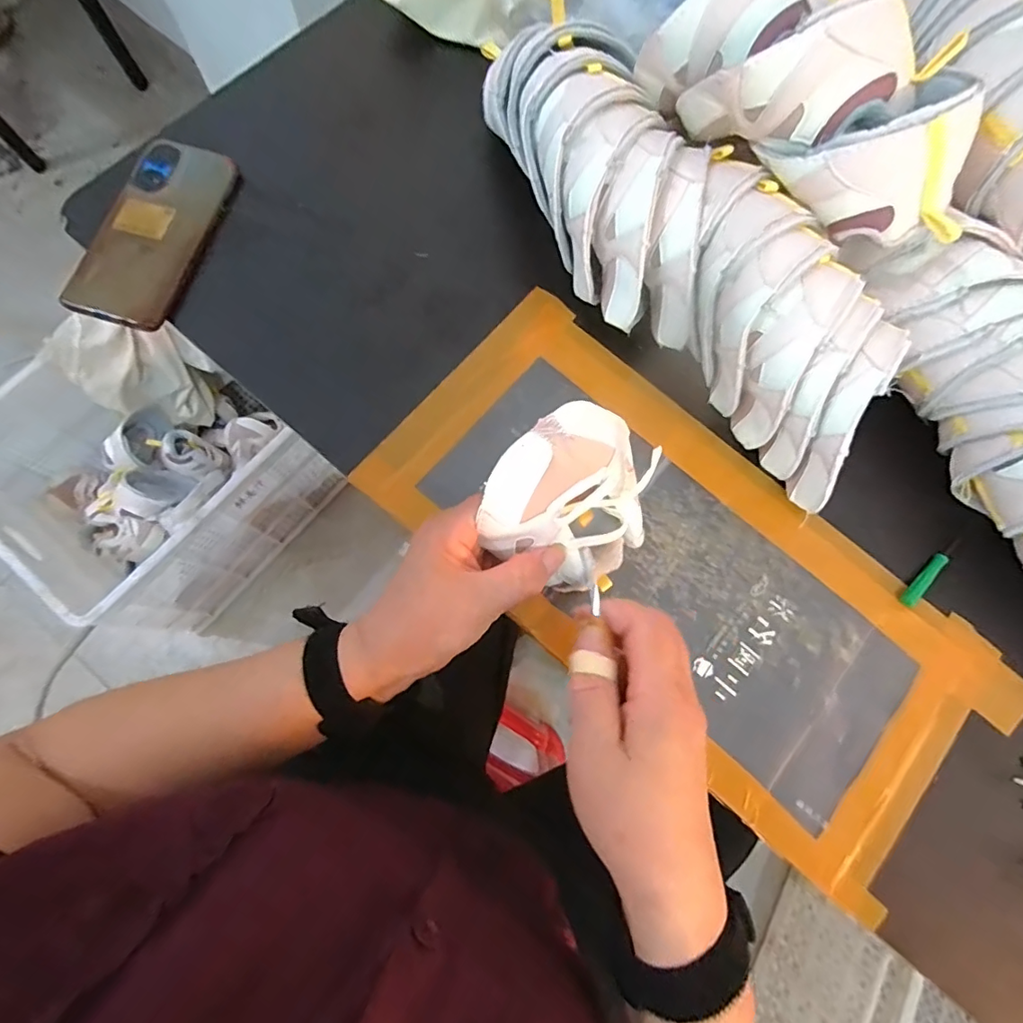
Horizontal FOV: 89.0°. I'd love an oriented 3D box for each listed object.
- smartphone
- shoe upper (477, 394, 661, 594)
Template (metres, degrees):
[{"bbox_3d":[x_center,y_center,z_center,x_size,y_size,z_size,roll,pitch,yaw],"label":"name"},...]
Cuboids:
[{"bbox_3d":[-0.281,-0.219,0.410,0.074,0.013,0.159,19,77,-10],"label":"smartphone"},{"bbox_3d":[0.039,-0.012,0.306,0.088,0.079,0.102,28,79,5],"label":"shoe upper"}]

